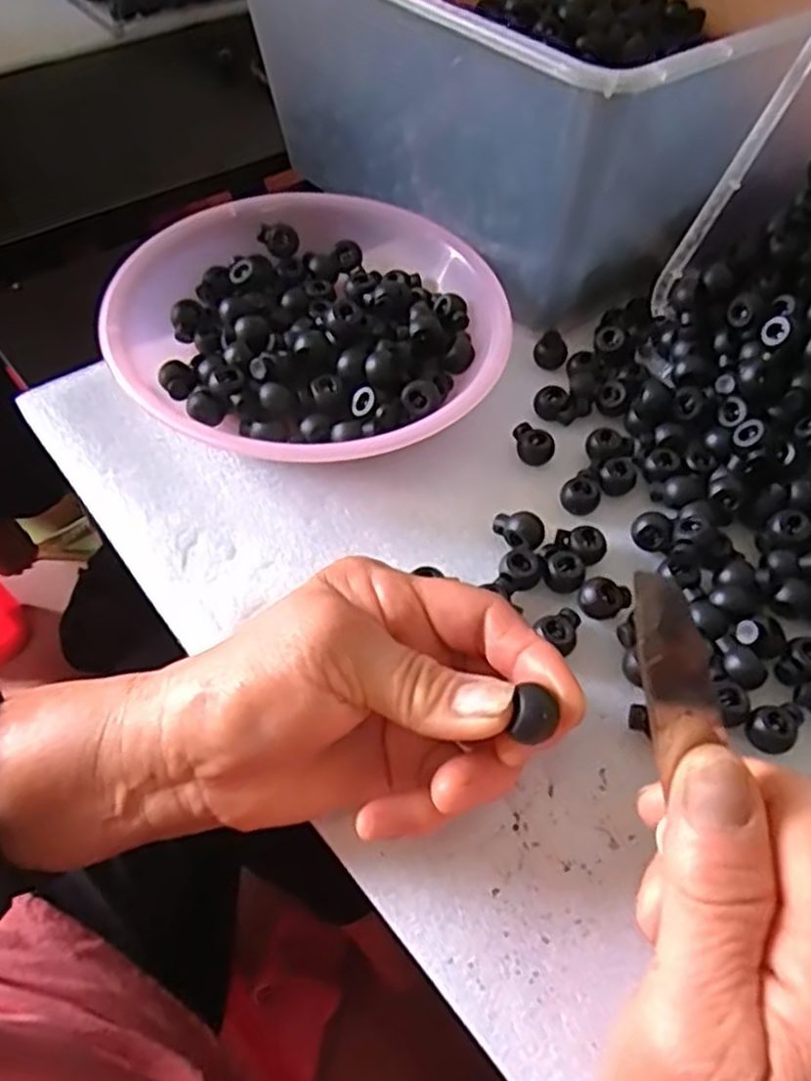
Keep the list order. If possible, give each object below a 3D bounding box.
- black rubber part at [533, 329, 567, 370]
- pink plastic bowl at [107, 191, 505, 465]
[{"bbox_3d":[0.079,-0.103,0.408,0.017,0.012,0.019,14,55,6],"label":"black rubber part"},{"bbox_3d":[-0.042,-0.112,0.387,0.186,0.041,0.195,2,55,-3],"label":"pink plastic bowl"}]

